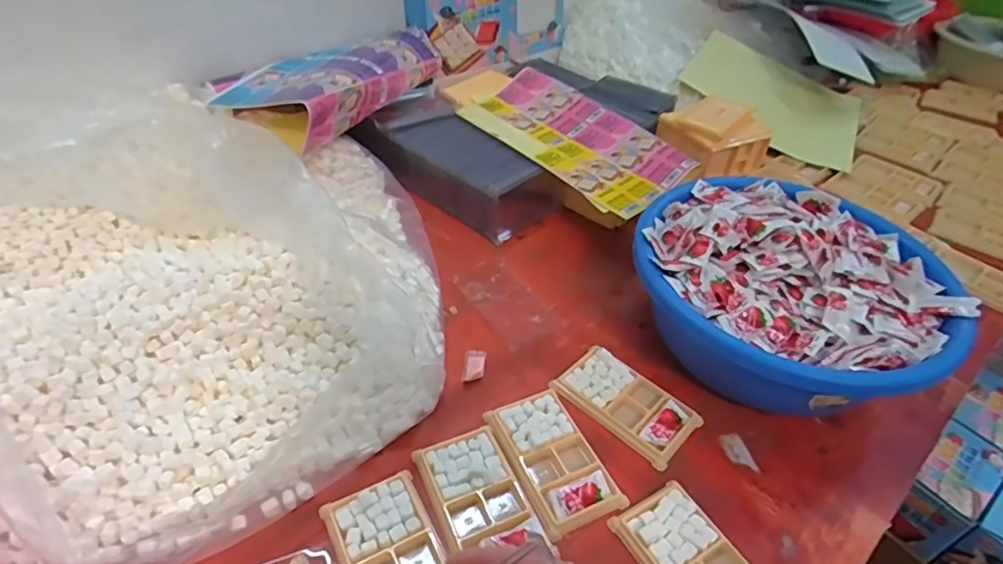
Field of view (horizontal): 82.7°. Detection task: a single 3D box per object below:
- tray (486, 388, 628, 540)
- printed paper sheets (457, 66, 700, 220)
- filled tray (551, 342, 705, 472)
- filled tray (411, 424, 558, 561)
[{"bbox_3d":[0.048,0.164,0.537,0.077,0.014,0.134,-16,46,-21],"label":"tray"},{"bbox_3d":[0.107,-0.219,0.833,0.183,0.032,0.352,-29,52,-31],"label":"printed paper sheets"},{"bbox_3d":[0.129,0.121,0.587,0.134,0.017,0.077,34,50,29],"label":"filled tray"},{"bbox_3d":[-0.022,0.184,0.505,0.078,0.016,0.120,-16,46,-21],"label":"filled tray"}]

